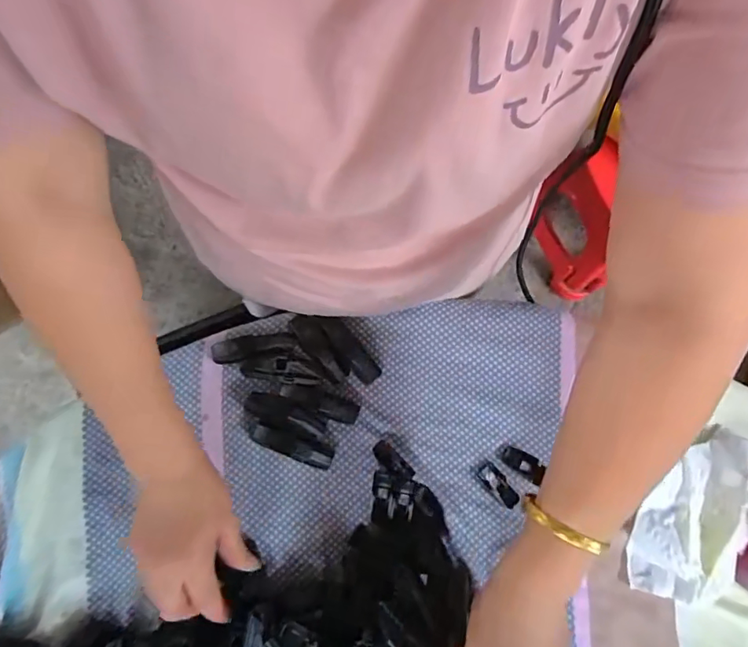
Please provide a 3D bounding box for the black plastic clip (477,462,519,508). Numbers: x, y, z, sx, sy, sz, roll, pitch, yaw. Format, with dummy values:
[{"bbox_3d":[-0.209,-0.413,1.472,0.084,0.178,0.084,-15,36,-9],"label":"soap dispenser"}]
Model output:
[{"bbox_3d":[0.108,0.141,0.434,0.040,0.005,0.019,43,80,8],"label":"black plastic clip"}]

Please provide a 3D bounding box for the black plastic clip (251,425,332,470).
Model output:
[{"bbox_3d":[-0.073,0.106,0.434,0.075,0.023,0.021,18,78,3],"label":"black plastic clip"}]

